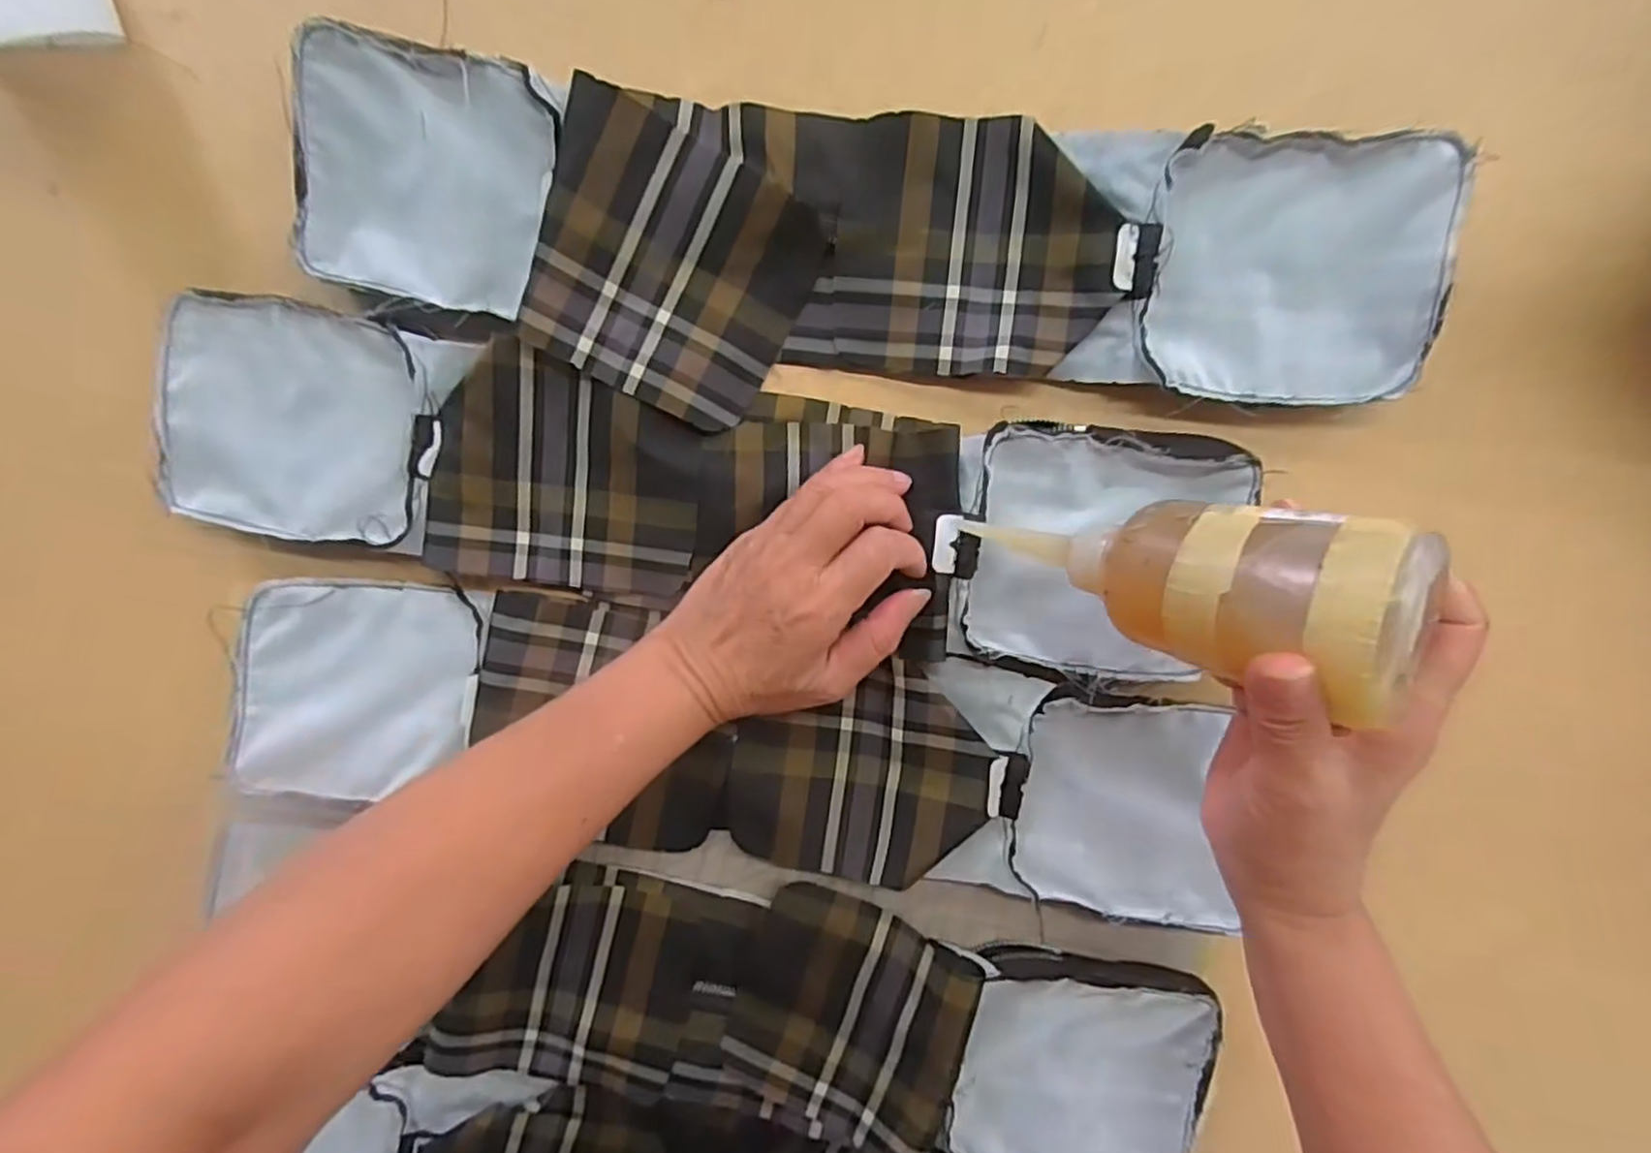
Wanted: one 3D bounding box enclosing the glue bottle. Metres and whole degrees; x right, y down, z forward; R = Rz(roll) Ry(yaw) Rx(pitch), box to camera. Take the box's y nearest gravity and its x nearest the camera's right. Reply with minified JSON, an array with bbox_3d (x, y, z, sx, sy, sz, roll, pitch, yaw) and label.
[{"bbox_3d":[0.131,-0.001,0.281,0.047,0.155,0.058,8,97,-40],"label":"glue bottle"}]

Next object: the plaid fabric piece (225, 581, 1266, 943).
[{"bbox_3d":[-0.049,0.086,0.372,0.495,0.013,0.118,9,95,1],"label":"plaid fabric piece"}]

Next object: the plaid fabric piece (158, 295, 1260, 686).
[{"bbox_3d":[-0.066,-0.041,0.368,0.510,0.026,0.116,8,97,0],"label":"plaid fabric piece"}]

